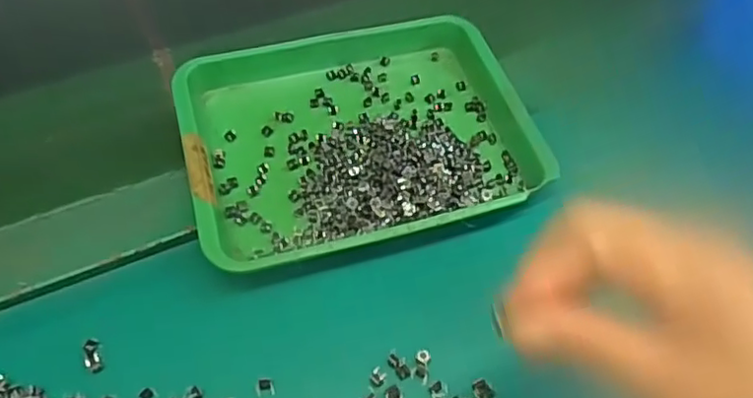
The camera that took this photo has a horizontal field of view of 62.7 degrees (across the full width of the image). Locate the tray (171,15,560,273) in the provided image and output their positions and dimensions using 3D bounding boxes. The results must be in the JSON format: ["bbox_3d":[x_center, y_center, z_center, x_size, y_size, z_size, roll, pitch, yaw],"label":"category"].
[{"bbox_3d":[-0.013,-0.048,0.398,0.210,0.028,0.175,-14,52,-10],"label":"tray"}]

